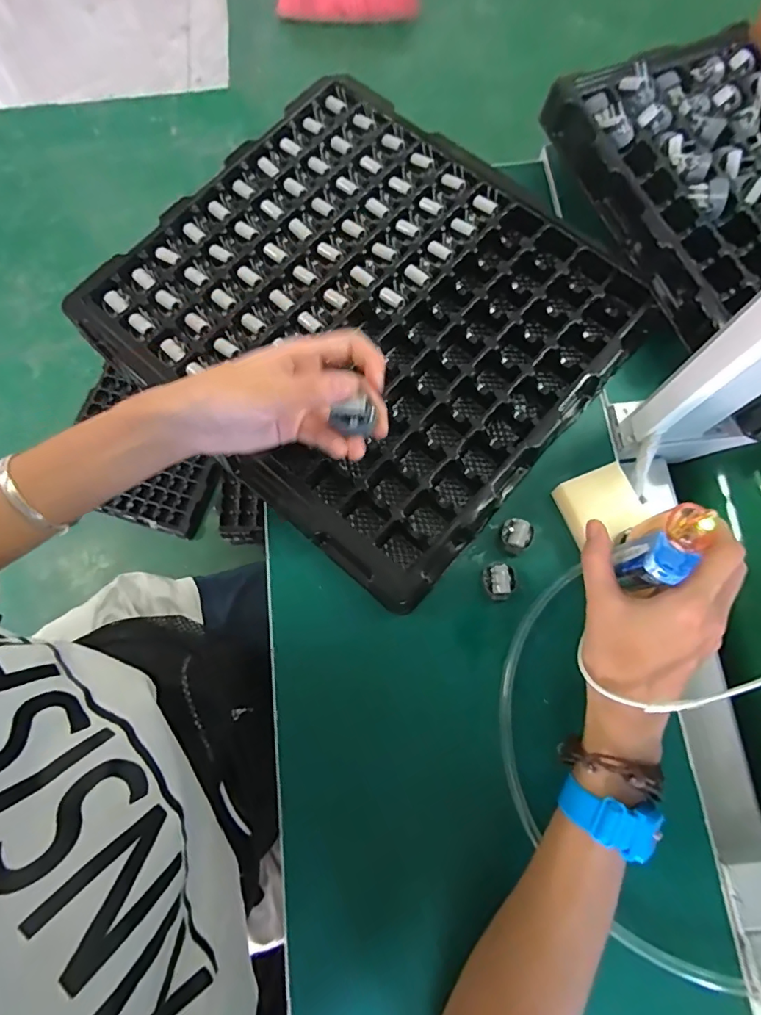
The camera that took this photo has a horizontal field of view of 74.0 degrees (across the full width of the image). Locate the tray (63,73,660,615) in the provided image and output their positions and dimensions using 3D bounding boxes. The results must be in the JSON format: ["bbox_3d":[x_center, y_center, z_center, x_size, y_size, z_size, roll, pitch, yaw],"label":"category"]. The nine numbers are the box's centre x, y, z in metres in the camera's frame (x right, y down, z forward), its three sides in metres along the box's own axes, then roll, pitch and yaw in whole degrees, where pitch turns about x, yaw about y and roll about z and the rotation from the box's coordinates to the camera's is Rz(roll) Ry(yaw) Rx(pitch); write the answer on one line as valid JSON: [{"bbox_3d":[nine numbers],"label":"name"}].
[{"bbox_3d":[-0.014,-0.174,0.439,0.391,0.032,0.356,40,80,10],"label":"tray"}]

